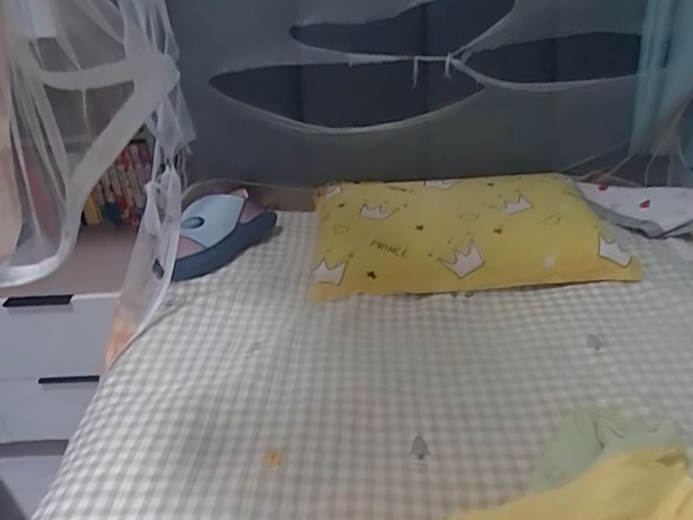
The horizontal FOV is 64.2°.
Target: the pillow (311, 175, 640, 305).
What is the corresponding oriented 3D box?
[{"bbox_3d":[0.252,-0.057,1.242,0.652,0.150,0.332,-2,30,3],"label":"pillow"}]

